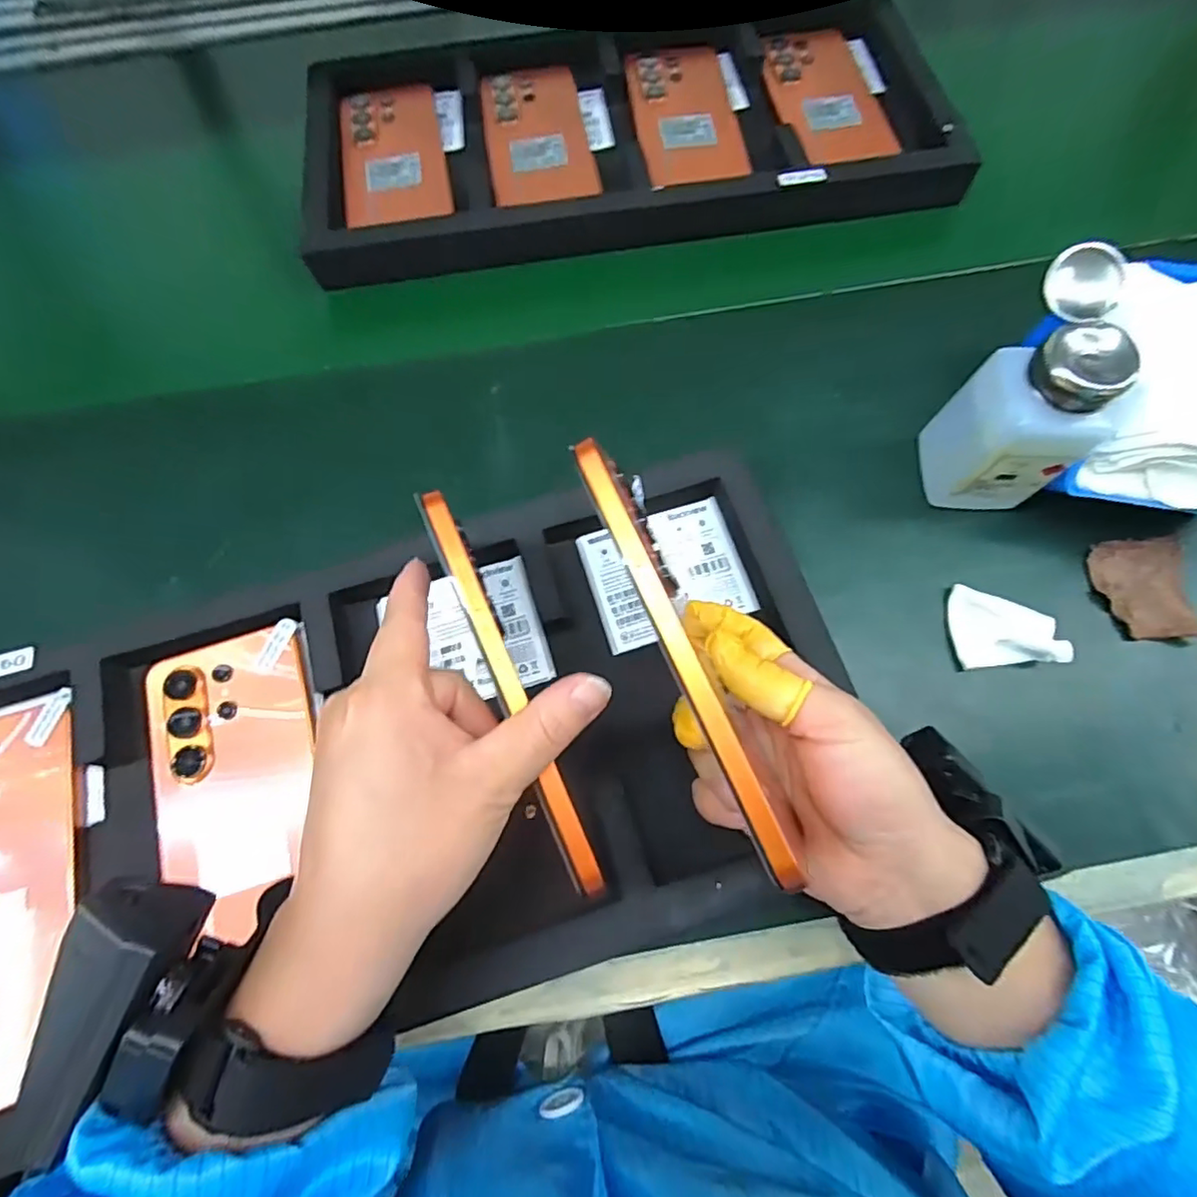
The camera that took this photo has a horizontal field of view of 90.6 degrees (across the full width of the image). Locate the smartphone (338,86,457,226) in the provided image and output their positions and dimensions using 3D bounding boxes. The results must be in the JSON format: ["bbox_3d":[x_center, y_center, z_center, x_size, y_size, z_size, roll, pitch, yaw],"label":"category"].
[{"bbox_3d":[-0.158,-0.343,0.457,0.076,0.010,0.155,-11,69,-3],"label":"smartphone"}]

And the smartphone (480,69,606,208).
[{"bbox_3d":[-0.049,-0.364,0.462,0.078,0.007,0.156,-9,69,-2],"label":"smartphone"}]

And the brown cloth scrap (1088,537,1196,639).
[{"bbox_3d":[0.303,-0.004,0.327,0.043,0.017,0.056,-6,69,-1],"label":"brown cloth scrap"}]

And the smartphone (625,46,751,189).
[{"bbox_3d":[0.068,-0.376,0.460,0.078,0.013,0.179,-6,69,-1],"label":"smartphone"}]

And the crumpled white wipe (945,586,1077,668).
[{"bbox_3d":[0.220,0.016,0.322,0.052,0.016,0.042,-1,69,1],"label":"crumpled white wipe"}]

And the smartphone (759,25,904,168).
[{"bbox_3d":[0.181,-0.403,0.470,0.084,0.007,0.153,-4,69,0],"label":"smartphone"}]

